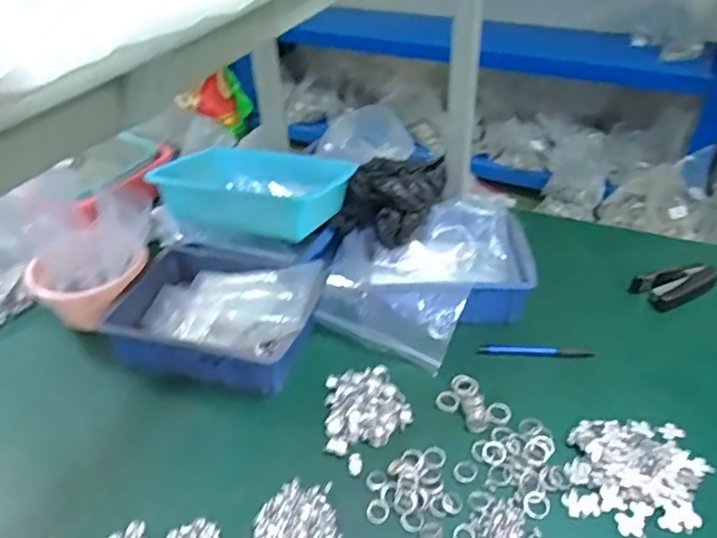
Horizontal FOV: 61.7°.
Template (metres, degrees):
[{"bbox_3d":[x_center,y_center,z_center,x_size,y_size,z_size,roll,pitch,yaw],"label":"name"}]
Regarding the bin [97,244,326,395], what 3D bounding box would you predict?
[{"bbox_3d":[-0.173,0.053,0.772,0.246,0.083,0.181,7,39,12],"label":"bin"}]

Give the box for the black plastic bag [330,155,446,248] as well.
[{"bbox_3d":[0.047,-0.098,0.867,0.148,0.090,0.124,6,38,10],"label":"black plastic bag"}]

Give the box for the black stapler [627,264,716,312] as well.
[{"bbox_3d":[0.435,0.023,0.823,0.116,0.027,0.053,-15,39,-16],"label":"black stapler"}]

